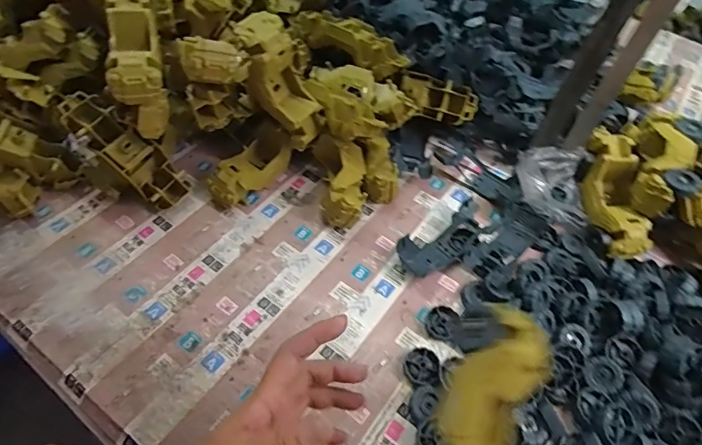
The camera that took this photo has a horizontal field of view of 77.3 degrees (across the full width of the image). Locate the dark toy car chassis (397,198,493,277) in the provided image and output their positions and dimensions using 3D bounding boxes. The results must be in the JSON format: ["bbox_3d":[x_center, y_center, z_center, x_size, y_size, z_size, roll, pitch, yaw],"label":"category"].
[{"bbox_3d":[0.123,0.025,0.571,0.128,0.031,0.056,-27,60,-22],"label":"dark toy car chassis"}]

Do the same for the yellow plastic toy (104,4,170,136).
[{"bbox_3d":[-0.260,-0.195,0.532,0.061,0.078,0.165,-17,71,-16],"label":"yellow plastic toy"}]

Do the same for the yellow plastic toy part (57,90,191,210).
[{"bbox_3d":[-0.291,-0.094,0.566,0.182,0.061,0.059,44,58,-8],"label":"yellow plastic toy part"}]

